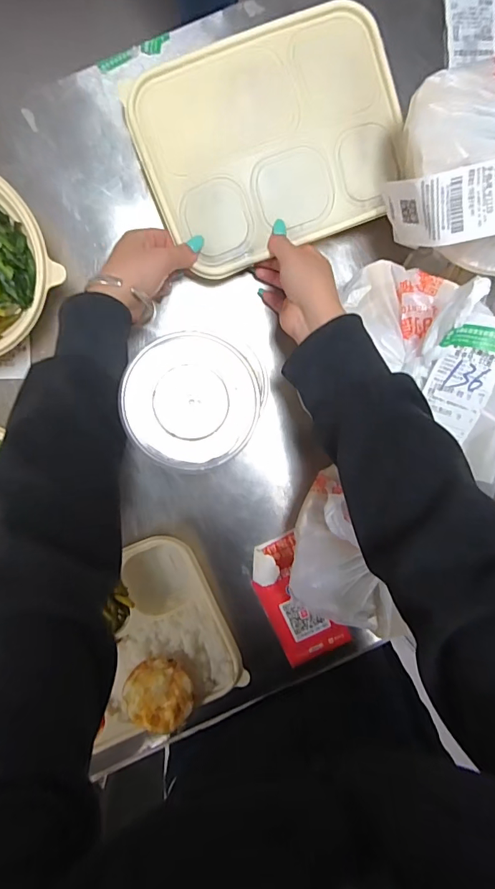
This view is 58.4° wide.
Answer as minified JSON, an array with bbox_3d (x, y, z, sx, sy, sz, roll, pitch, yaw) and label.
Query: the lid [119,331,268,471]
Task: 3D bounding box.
[{"bbox_3d":[-0.043,-0.037,0.374,0.112,0.011,0.113,0,90,-15],"label":"lid"}]

